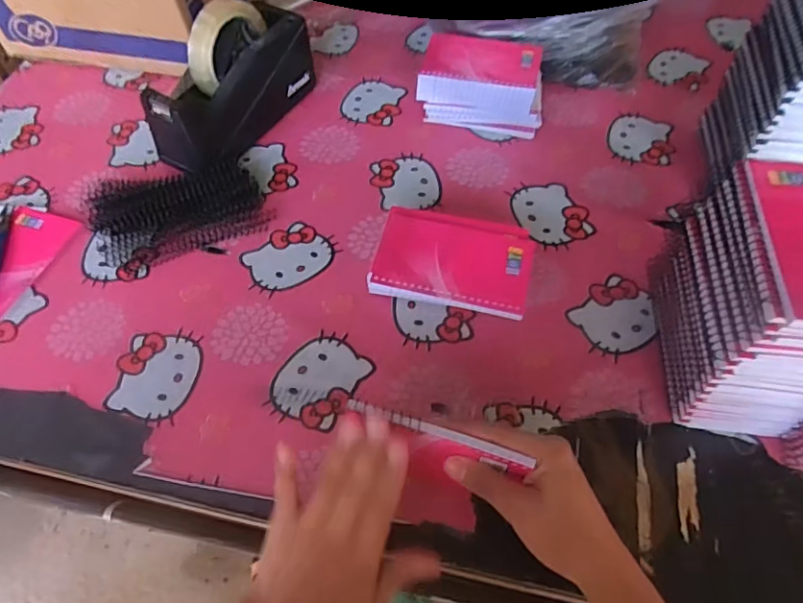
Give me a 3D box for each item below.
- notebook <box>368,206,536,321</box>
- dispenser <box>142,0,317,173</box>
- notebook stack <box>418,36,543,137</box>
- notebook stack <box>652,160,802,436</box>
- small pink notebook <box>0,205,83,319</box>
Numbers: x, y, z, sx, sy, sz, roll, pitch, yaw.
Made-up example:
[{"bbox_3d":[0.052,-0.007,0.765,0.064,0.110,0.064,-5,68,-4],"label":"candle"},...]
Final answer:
[{"bbox_3d":[0.046,-0.038,0.468,0.131,0.012,0.099,10,59,7],"label":"notebook"},{"bbox_3d":[-0.179,-0.234,0.577,0.072,0.121,0.202,28,63,16],"label":"dispenser"},{"bbox_3d":[0.095,-0.255,0.627,0.140,0.053,0.102,12,60,8],"label":"notebook stack"},{"bbox_3d":[0.264,0.001,0.399,0.095,0.165,0.154,7,59,5],"label":"notebook stack"},{"bbox_3d":[-0.382,-0.039,0.523,0.074,0.009,0.128,17,60,11],"label":"small pink notebook"}]

